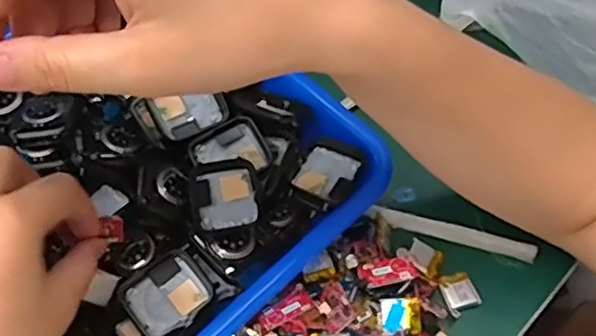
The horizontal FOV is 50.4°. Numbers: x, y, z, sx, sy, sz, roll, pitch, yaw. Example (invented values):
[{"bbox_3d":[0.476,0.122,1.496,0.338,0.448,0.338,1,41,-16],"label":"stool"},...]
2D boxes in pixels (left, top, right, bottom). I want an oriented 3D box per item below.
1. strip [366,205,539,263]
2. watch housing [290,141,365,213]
[{"bbox_3d":[0.092,0.038,0.376,0.098,0.010,0.012,13,61,7],"label":"strip"},{"bbox_3d":[0.016,0.004,0.360,0.035,0.009,0.044,19,52,24],"label":"watch housing"}]

